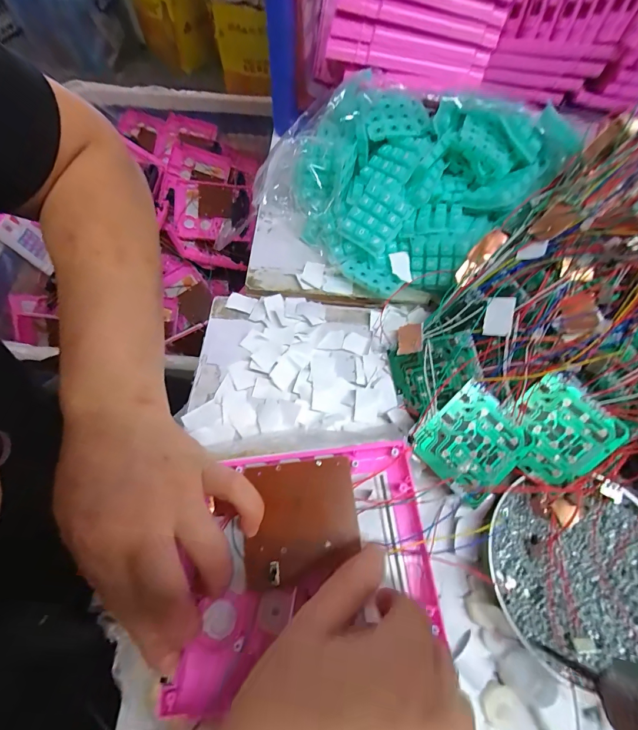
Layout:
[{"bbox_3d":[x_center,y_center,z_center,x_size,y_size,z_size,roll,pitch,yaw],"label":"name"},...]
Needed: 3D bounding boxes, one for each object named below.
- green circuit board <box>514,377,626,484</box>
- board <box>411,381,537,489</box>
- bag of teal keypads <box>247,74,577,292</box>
[{"bbox_3d":[0.177,0.052,0.259,0.067,0.004,0.065,-46,75,5],"label":"green circuit board"},{"bbox_3d":[0.115,0.058,0.263,0.070,0.004,0.068,-44,84,-4],"label":"board"},{"bbox_3d":[0.080,-0.186,0.344,0.222,0.100,0.201,42,70,16],"label":"bag of teal keypads"}]

